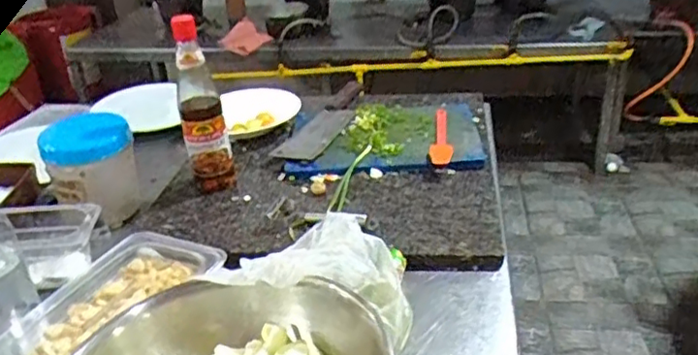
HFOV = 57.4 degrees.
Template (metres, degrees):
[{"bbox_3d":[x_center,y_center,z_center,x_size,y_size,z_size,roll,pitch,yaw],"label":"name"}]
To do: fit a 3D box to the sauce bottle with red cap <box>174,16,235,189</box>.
[{"bbox_3d":[-0.236,-0.104,1.032,0.072,0.300,0.071,-11,29,-14],"label":"sauce bottle with red cap"}]

